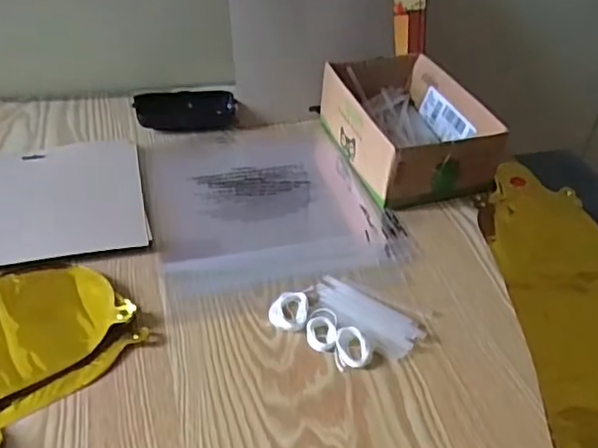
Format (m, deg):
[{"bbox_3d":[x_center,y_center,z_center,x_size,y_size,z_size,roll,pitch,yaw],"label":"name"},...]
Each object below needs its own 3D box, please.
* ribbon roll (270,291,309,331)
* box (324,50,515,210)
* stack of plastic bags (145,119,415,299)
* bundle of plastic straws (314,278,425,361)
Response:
[{"bbox_3d":[-0.007,0.068,0.475,0.030,0.007,0.036,9,39,6],"label":"ribbon roll"},{"bbox_3d":[0.111,-0.105,0.644,0.131,0.069,0.187,-10,41,-17],"label":"box"},{"bbox_3d":[-0.035,-0.033,0.605,0.217,0.010,0.246,-8,41,-14],"label":"stack of plastic bags"},{"bbox_3d":[0.050,0.073,0.482,0.092,0.007,0.042,29,45,27],"label":"bundle of plastic straws"}]

